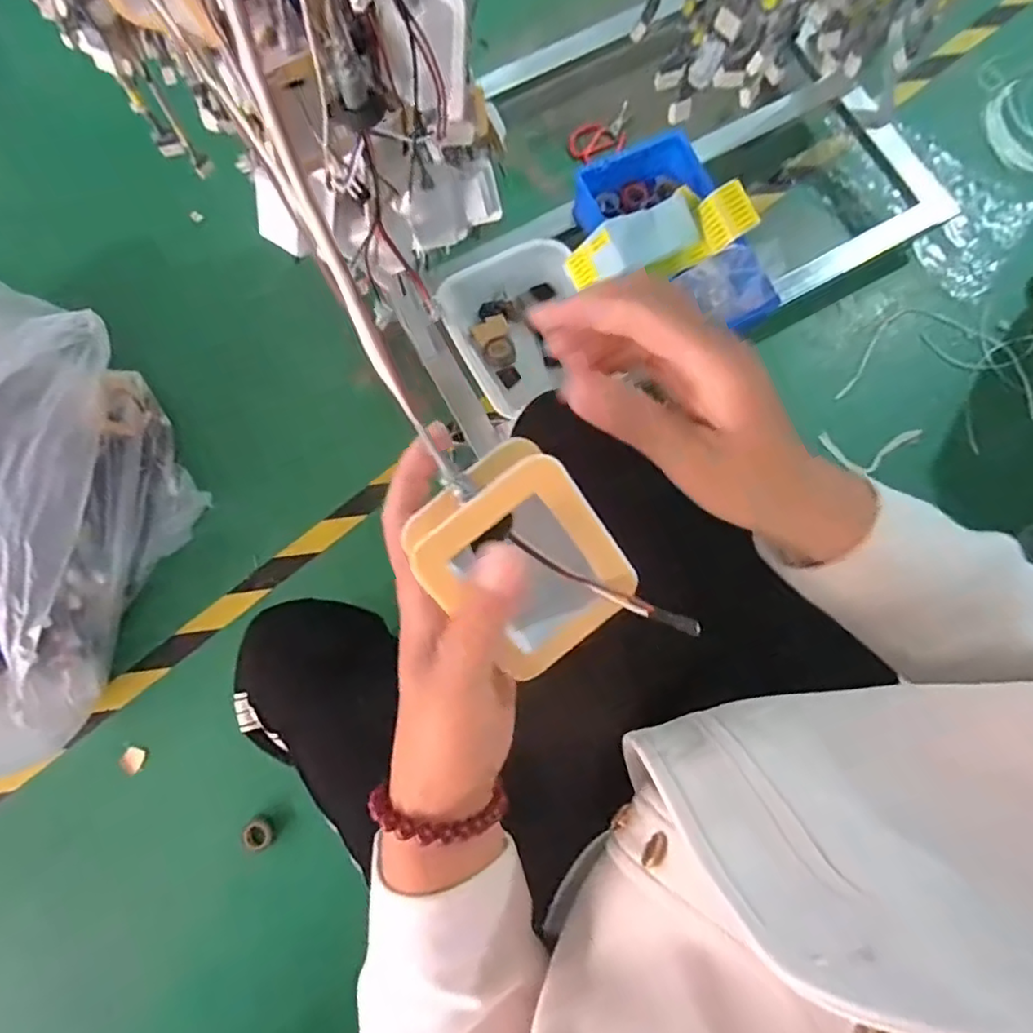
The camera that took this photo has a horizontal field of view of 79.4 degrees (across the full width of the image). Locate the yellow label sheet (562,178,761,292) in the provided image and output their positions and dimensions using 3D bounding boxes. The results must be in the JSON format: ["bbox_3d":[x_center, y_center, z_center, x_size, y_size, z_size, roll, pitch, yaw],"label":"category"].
[{"bbox_3d":[0.224,-0.450,1.010,0.287,0.086,0.118,-19,79,-4],"label":"yellow label sheet"}]

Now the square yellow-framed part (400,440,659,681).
[{"bbox_3d":[0.003,0.017,0.242,0.063,0.032,0.089,-39,121,0],"label":"square yellow-framed part"}]

